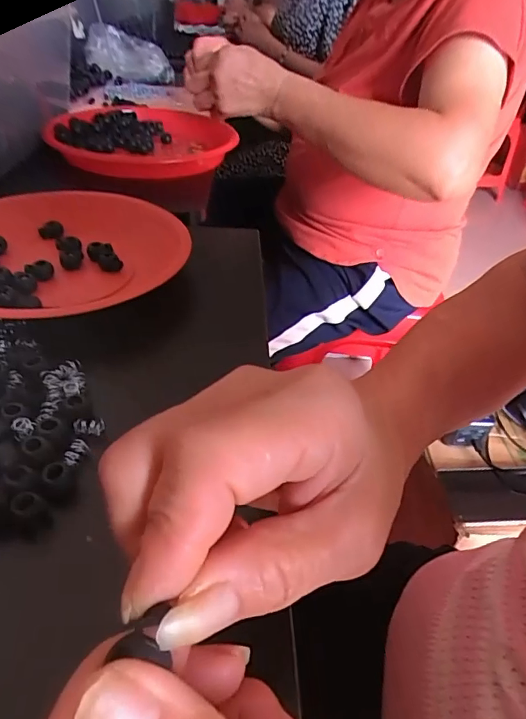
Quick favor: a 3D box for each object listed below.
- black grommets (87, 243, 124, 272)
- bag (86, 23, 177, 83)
[{"bbox_3d":[-0.128,-0.082,0.382,0.018,0.013,0.034,-22,47,-30],"label":"black grommets"},{"bbox_3d":[-0.299,-0.677,1.043,0.171,0.090,0.171,-9,42,-17],"label":"bag"}]

